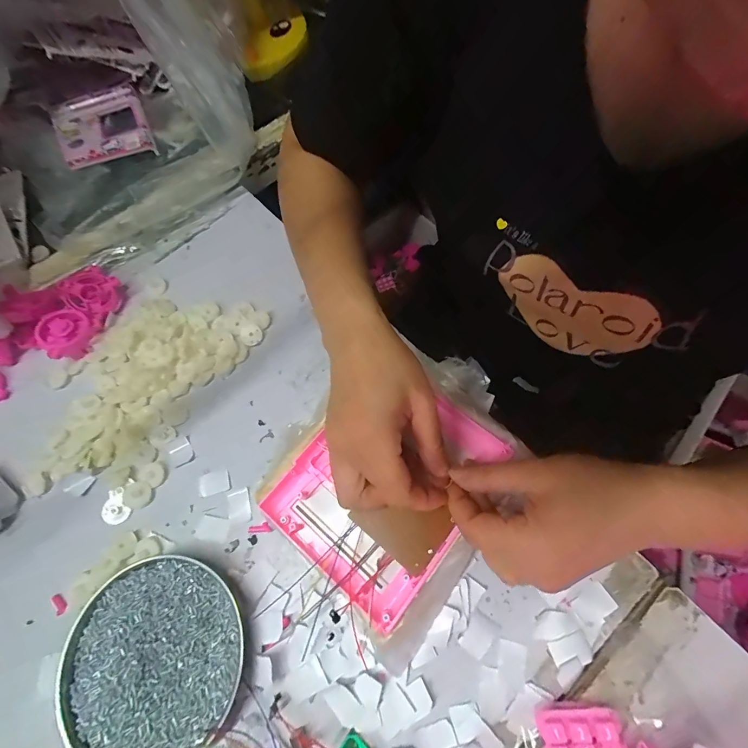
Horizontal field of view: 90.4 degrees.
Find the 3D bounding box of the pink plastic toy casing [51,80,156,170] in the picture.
[{"bbox_3d":[-0.373,-0.344,0.512,0.109,0.027,0.149,-27,66,-9],"label":"pink plastic toy casing"}]

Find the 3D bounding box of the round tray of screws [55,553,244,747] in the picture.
[{"bbox_3d":[-0.168,0.216,0.279,0.131,0.021,0.132,-1,67,3],"label":"round tray of screws"}]

